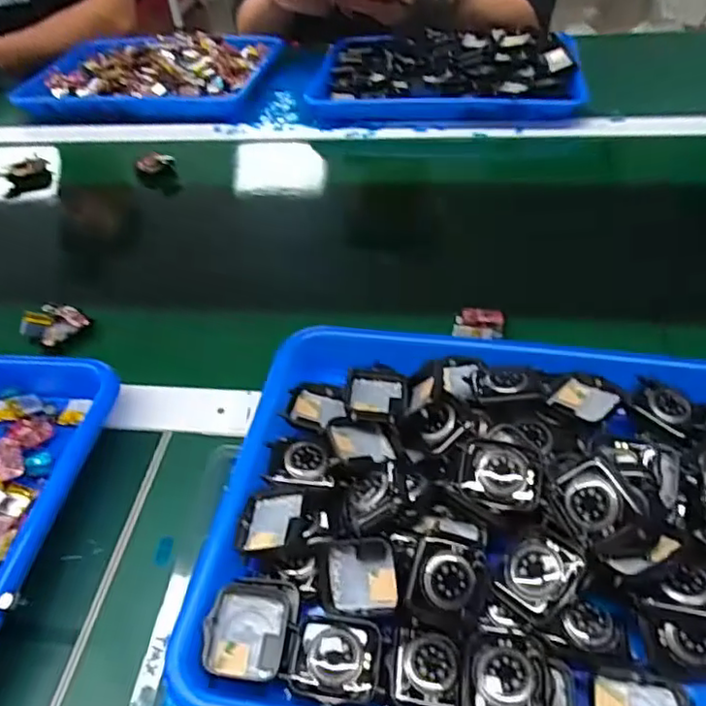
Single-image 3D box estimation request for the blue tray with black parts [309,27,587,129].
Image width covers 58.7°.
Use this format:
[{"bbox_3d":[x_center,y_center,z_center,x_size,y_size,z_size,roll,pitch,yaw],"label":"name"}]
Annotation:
[{"bbox_3d":[0.113,-0.354,0.782,0.319,0.045,0.237,4,45,9],"label":"blue tray with black parts"}]

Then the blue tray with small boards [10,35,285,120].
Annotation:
[{"bbox_3d":[-0.279,-0.392,0.882,0.342,0.053,0.217,5,45,10],"label":"blue tray with small boards"}]

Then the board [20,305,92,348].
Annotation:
[{"bbox_3d":[-0.239,-0.025,0.505,0.042,0.025,0.031,0,44,5],"label":"board"}]

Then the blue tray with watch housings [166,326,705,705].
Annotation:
[{"bbox_3d":[0.095,0.084,0.339,0.324,0.065,0.255,5,45,10],"label":"blue tray with watch housings"}]

